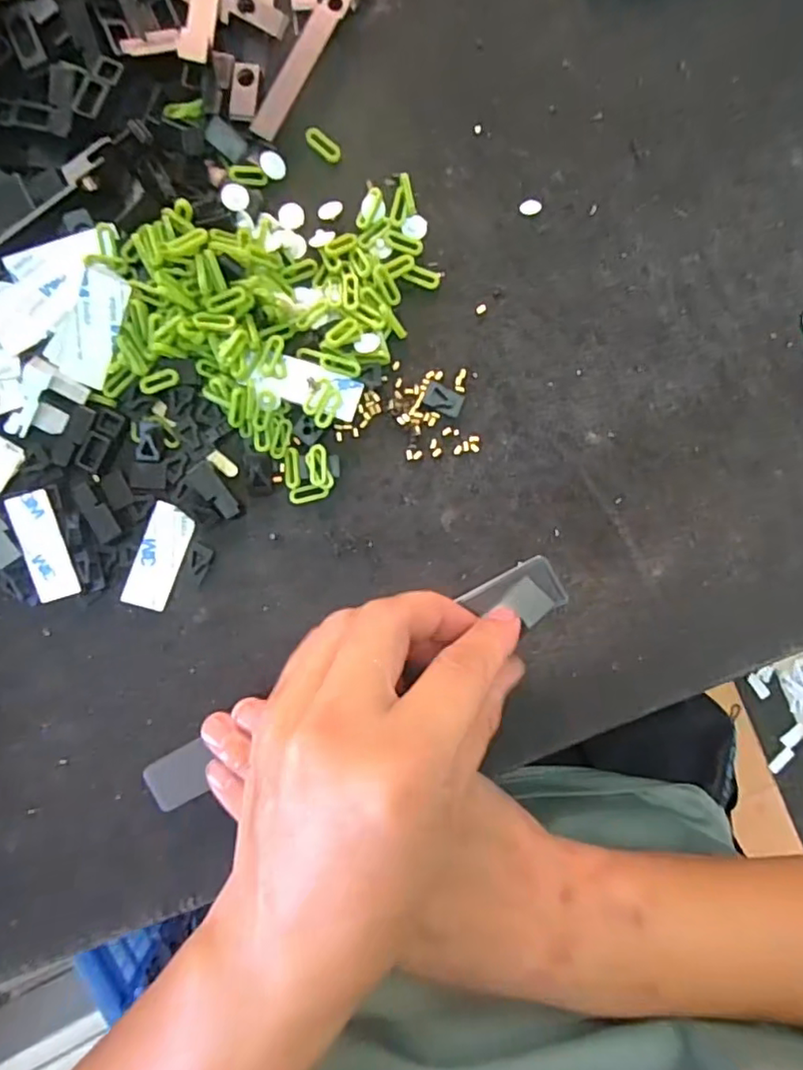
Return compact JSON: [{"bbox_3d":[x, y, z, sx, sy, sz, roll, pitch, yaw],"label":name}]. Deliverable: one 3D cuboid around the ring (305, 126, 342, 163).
[{"bbox_3d":[-0.037,-0.188,0.281,0.020,0.004,0.009,38,91,0],"label":"ring"}]

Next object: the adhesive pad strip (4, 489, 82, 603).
[{"bbox_3d":[-0.170,0.006,0.278,0.019,0.004,0.052,-17,99,-10],"label":"adhesive pad strip"}]

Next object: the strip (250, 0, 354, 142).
[{"bbox_3d":[-0.046,-0.225,0.276,0.012,0.007,0.082,30,91,0],"label":"strip"}]

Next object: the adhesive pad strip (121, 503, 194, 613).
[{"bbox_3d":[-0.117,0.011,0.283,0.020,0.004,0.051,21,91,-22],"label":"adhesive pad strip"}]

